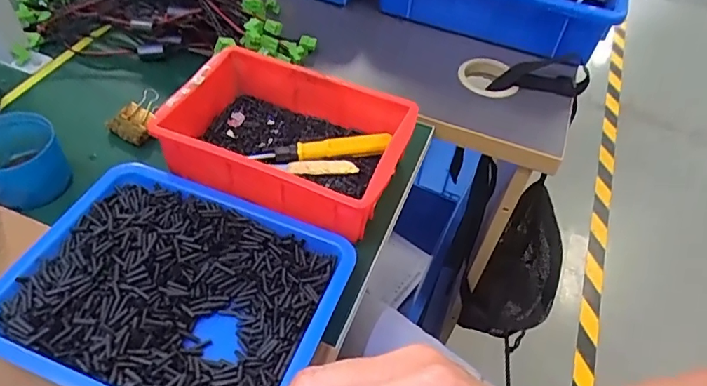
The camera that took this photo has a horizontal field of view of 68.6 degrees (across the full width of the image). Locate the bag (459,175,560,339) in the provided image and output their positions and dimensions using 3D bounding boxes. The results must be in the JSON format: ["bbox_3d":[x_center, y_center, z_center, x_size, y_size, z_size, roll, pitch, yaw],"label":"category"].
[{"bbox_3d":[0.238,0.105,0.741,0.119,0.092,0.237,24,95,19],"label":"bag"}]

